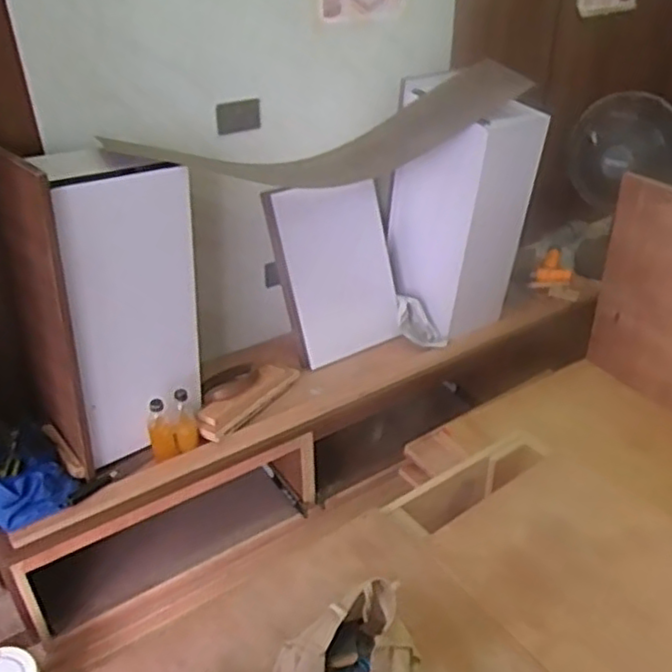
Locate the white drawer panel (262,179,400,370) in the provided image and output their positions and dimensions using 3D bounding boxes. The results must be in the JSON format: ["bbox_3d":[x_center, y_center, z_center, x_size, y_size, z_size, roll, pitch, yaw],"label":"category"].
[{"bbox_3d":[0.007,-0.187,1.896,0.319,0.509,0.064,-16,22,-7],"label":"white drawer panel"}]

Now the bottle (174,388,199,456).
[{"bbox_3d":[-0.366,0.207,1.587,0.058,0.160,0.051,-11,34,-15],"label":"bottle"}]

